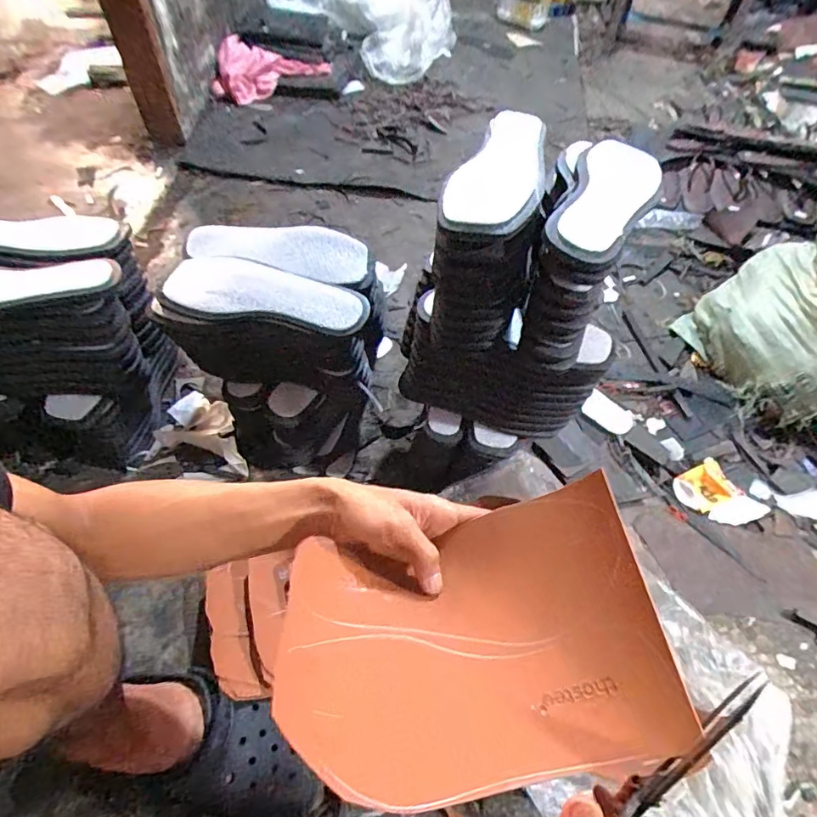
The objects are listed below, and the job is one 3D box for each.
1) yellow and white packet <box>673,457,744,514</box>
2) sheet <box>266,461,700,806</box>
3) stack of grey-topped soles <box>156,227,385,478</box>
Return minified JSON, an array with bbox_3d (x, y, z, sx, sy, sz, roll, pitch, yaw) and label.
[{"bbox_3d":[0.479,0.129,0.804,0.087,0.015,0.069,-30,64,-4],"label":"yellow and white packet"},{"bbox_3d":[0.041,0.154,0.335,0.240,0.054,0.168,-8,55,-7],"label":"sheet"},{"bbox_3d":[-0.180,-0.070,0.744,0.259,0.327,0.189,11,55,6],"label":"stack of grey-topped soles"}]

